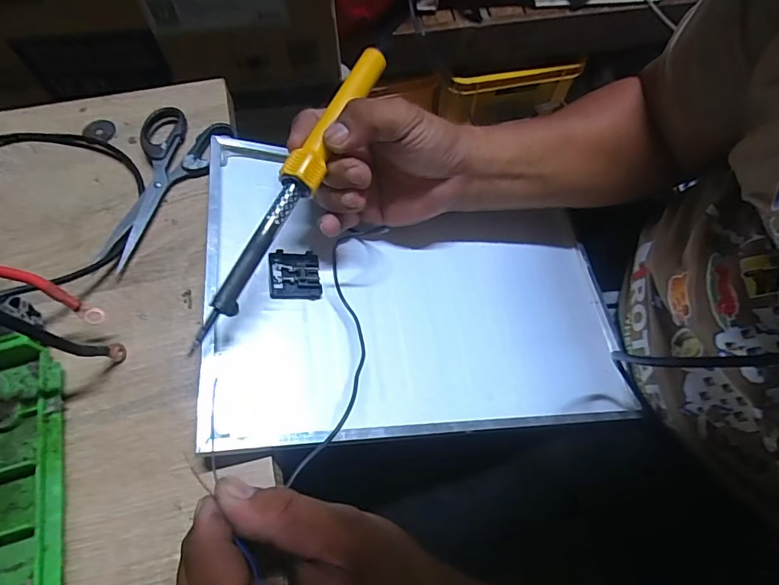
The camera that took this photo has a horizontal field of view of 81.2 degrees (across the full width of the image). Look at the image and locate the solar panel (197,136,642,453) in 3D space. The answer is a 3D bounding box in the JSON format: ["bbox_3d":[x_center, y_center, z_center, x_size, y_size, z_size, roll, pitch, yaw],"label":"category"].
[{"bbox_3d":[0.032,-0.001,0.366,0.347,0.027,0.223,4,61,-23],"label":"solar panel"}]

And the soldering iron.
[{"bbox_3d":[-0.058,-0.069,0.284,0.021,0.020,0.226,23,72,10],"label":"soldering iron"}]

